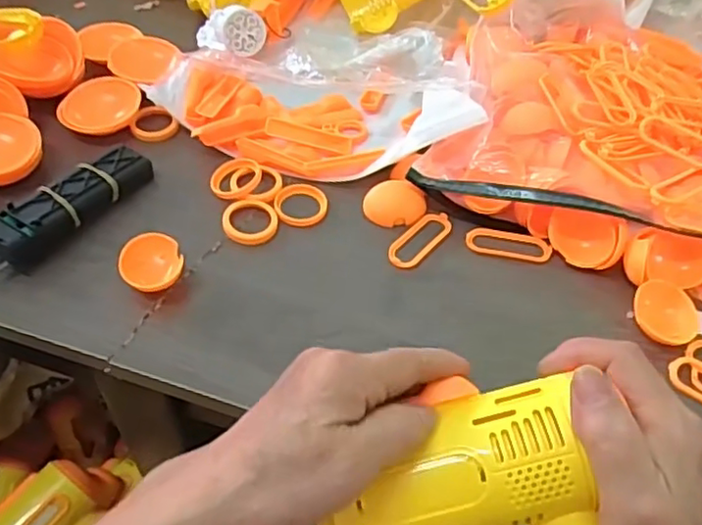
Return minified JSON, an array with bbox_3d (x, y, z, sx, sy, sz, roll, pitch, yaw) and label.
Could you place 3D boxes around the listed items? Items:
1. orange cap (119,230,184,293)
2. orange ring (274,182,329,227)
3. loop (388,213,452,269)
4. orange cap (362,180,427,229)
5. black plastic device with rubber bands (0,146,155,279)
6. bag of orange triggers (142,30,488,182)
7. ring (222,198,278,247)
[{"bbox_3d":[-0.117,0.002,0.376,0.035,0.019,0.040,-15,52,-16],"label":"orange cap"},{"bbox_3d":[-0.034,-0.040,0.428,0.035,0.004,0.036,2,49,-2],"label":"orange ring"},{"bbox_3d":[0.046,-0.015,0.415,0.022,0.005,0.057,34,56,23],"label":"loop"},{"bbox_3d":[0.031,-0.041,0.430,0.042,0.012,0.032,-7,50,-9],"label":"orange cap"},{"bbox_3d":[-0.178,-0.037,0.401,0.030,0.029,0.116,27,53,19],"label":"black plastic device with rubber bands"},{"bbox_3d":[-0.029,-0.142,0.494,0.234,0.040,0.196,-6,50,-9],"label":"bag of orange triggers"},{"bbox_3d":[-0.065,-0.028,0.413,0.034,0.005,0.036,2,49,-2],"label":"ring"}]

